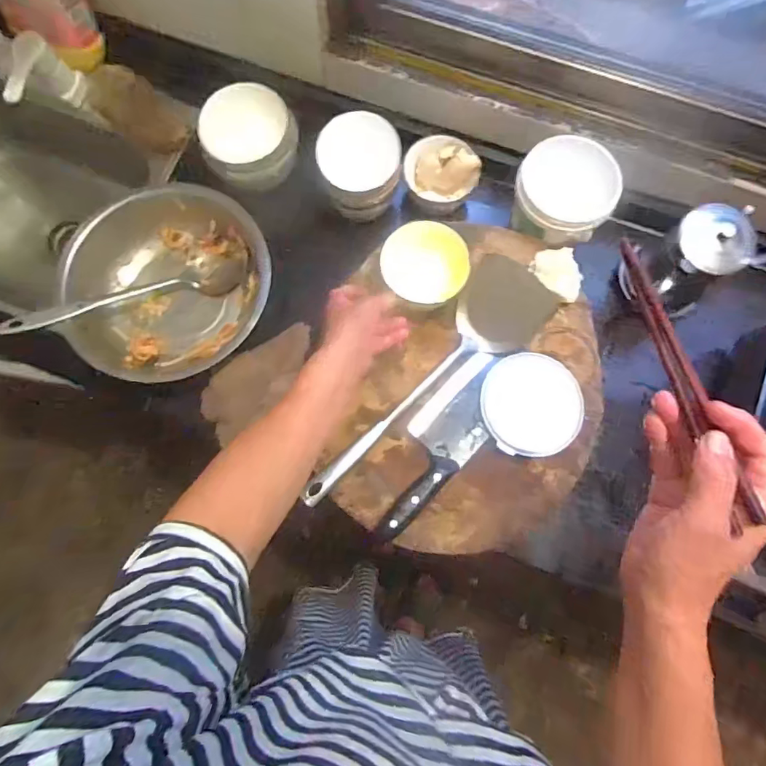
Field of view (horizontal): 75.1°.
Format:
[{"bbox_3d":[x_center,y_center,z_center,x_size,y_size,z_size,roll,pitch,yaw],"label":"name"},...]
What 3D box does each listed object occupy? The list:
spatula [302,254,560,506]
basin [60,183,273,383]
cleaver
[{"bbox_3d":[0.057,0.006,0.609,0.100,0.028,0.385,42,80,9],"label":"spatula"},{"bbox_3d":[-0.290,-0.133,0.699,0.268,0.091,0.271,0,77,0],"label":"basin"},{"bbox_3d":[0.068,0.071,0.600,0.080,0.018,0.251,41,80,9],"label":"cleaver"}]

